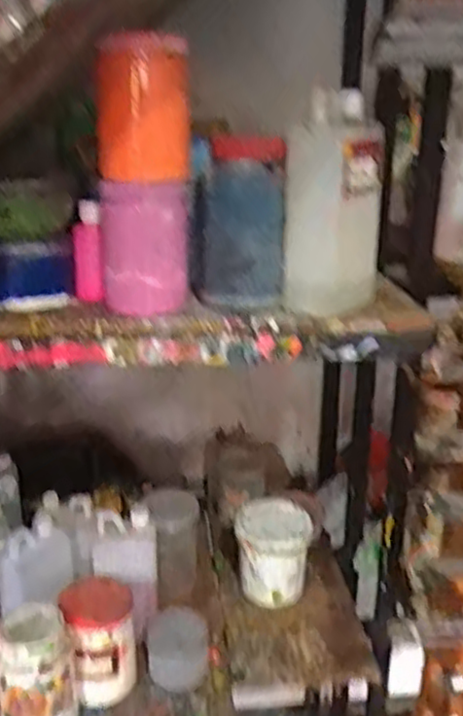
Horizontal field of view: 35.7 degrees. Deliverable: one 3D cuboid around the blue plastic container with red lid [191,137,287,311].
[{"bbox_3d":[0.007,-0.144,0.762,0.094,0.163,0.112,0,20,-3],"label":"blue plastic container with red lid"}]

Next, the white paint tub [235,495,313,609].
[{"bbox_3d":[0.074,0.327,1.234,0.136,0.144,0.122,2,20,2],"label":"white paint tub"}]

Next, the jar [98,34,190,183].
[{"bbox_3d":[-0.086,-0.245,0.712,0.087,0.132,0.086,-2,20,-8],"label":"jar"}]

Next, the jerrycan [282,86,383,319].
[{"bbox_3d":[0.106,-0.156,0.737,0.069,0.212,0.096,13,23,30],"label":"jerrycan"}]

